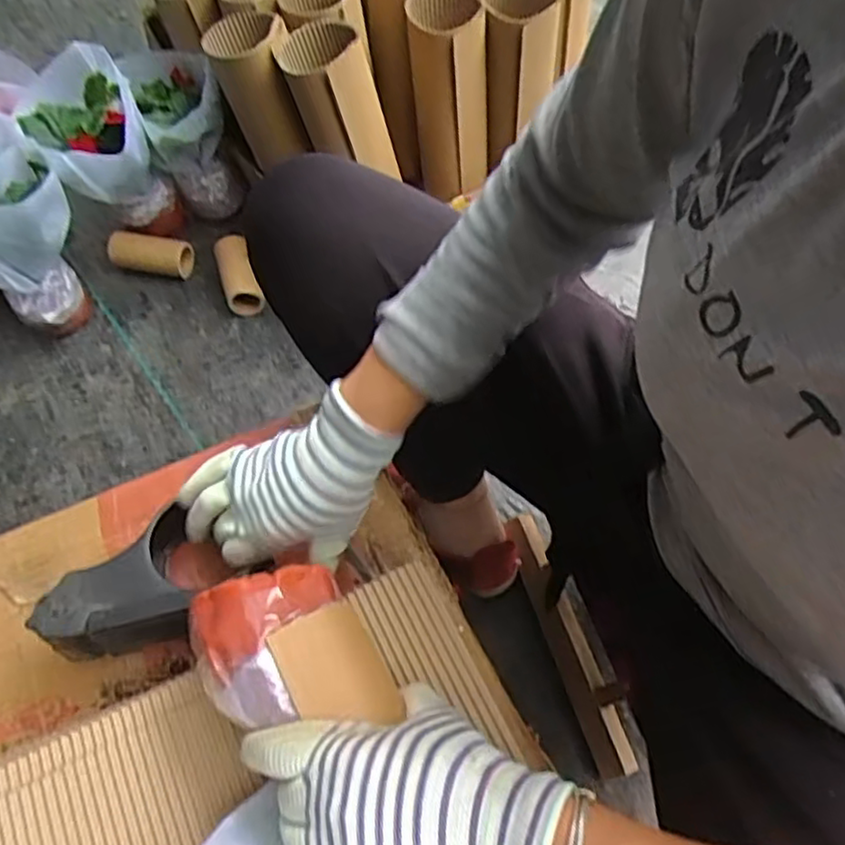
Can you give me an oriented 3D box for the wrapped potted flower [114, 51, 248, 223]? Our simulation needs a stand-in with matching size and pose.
[{"bbox_3d":[-0.323,-0.402,0.926,0.106,0.225,0.163,-23,65,-12],"label":"wrapped potted flower"}]

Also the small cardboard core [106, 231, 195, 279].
[{"bbox_3d":[-0.387,-0.241,0.962,0.122,0.045,0.043,8,63,3],"label":"small cardboard core"}]

